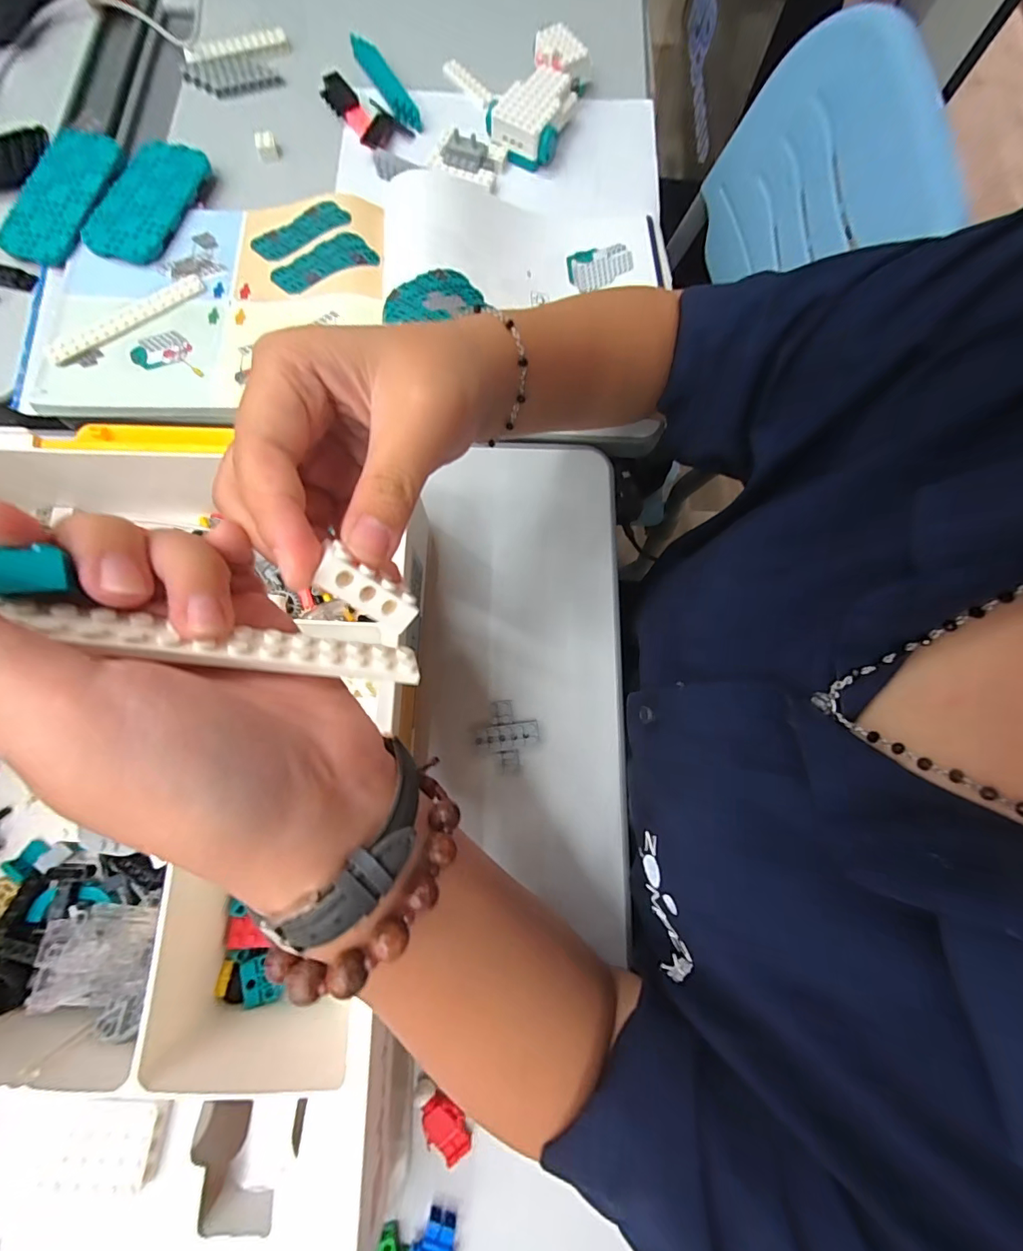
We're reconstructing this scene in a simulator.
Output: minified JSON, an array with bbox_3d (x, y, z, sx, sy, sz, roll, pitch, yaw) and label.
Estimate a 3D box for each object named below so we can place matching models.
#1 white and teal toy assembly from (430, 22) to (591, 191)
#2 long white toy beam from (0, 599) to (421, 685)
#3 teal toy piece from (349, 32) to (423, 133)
[{"bbox_3d":[0.001,-0.469,0.411,0.130,0.029,0.164,5,78,0],"label":"white and teal toy assembly"},{"bbox_3d":[-0.076,0.005,0.129,0.099,0.011,0.012,11,77,-24],"label":"long white toy beam"},{"bbox_3d":[-0.122,-0.518,0.425,0.013,0.023,0.120,-32,80,-9],"label":"teal toy piece"}]

